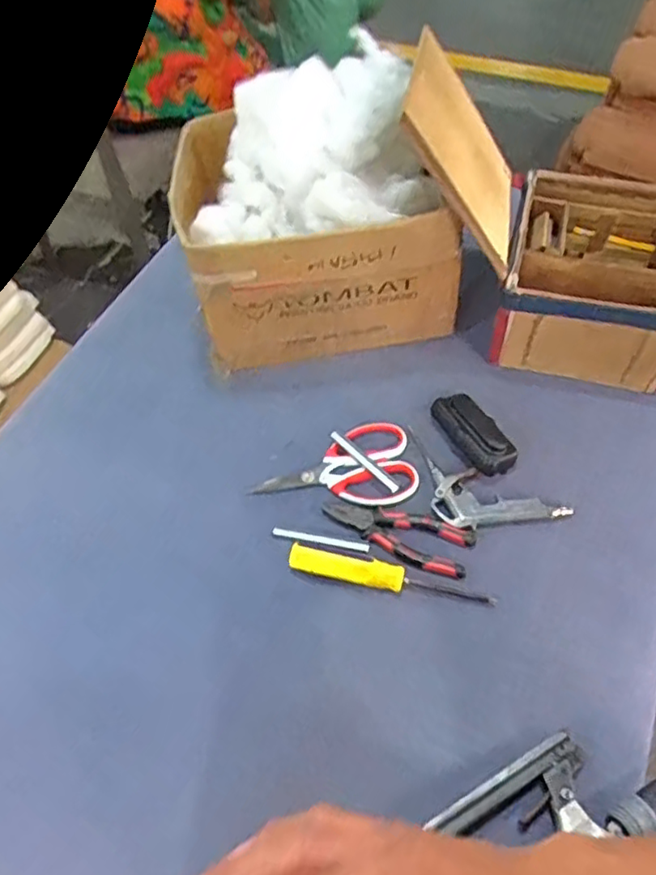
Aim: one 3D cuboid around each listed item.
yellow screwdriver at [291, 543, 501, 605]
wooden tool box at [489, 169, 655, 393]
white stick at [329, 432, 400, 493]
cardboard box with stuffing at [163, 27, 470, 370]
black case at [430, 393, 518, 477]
[{"bbox_3d":[0.061,0.134,0.628,0.198,0.020,0.029,9,56,11],"label":"yellow screwdriver"},{"bbox_3d":[0.318,-0.184,0.772,0.227,0.137,0.220,13,57,13],"label":"wooden tool box"},{"bbox_3d":[0.040,0.025,0.703,0.012,0.008,0.097,-38,61,-20],"label":"white stick"},{"bbox_3d":[-0.014,-0.264,0.756,0.305,0.258,0.242,-6,55,0],"label":"cardboard box with stuffing"},{"bbox_3d":[0.163,-0.006,0.709,0.052,0.019,0.110,-26,57,-13],"label":"black case"}]

